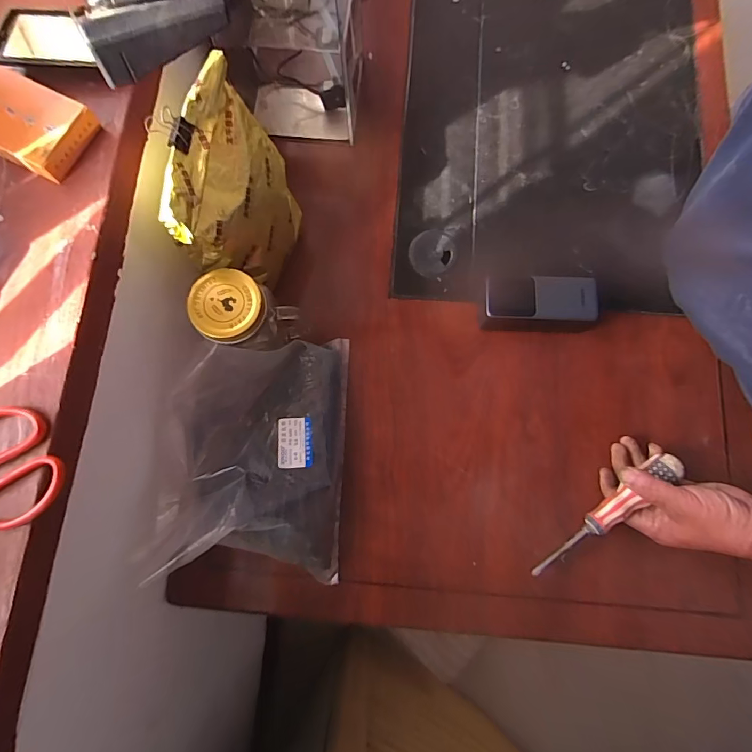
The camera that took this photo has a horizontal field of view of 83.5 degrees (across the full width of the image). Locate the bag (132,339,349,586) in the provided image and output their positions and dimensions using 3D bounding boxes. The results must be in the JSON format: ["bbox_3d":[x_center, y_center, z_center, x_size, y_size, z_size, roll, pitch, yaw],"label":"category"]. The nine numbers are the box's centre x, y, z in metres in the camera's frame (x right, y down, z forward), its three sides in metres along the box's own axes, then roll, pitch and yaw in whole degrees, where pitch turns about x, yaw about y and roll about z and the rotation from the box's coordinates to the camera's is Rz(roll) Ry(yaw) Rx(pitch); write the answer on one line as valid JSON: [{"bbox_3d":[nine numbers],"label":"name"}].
[{"bbox_3d":[-0.126,0.077,0.448,0.177,0.118,0.266,3,79,1],"label":"bag"}]

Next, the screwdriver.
[{"bbox_3d":[0.242,0.149,0.444,0.188,0.019,0.023,-40,81,3],"label":"screwdriver"}]

